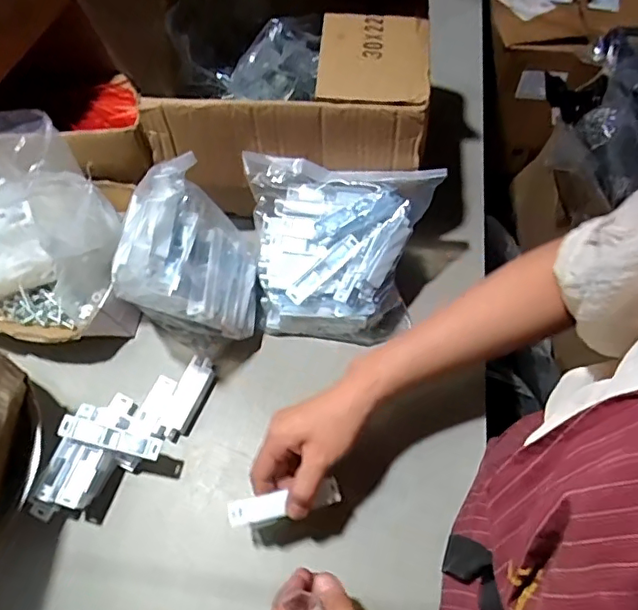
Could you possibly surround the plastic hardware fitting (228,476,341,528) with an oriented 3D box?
[{"bbox_3d":[-0.030,0.177,0.499,0.100,0.013,0.025,-13,63,-5],"label":"plastic hardware fitting"}]

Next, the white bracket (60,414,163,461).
[{"bbox_3d":[-0.199,0.127,0.540,0.094,0.012,0.021,17,63,-7],"label":"white bracket"}]

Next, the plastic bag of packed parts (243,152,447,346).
[{"bbox_3d":[0.018,-0.057,0.623,0.192,0.127,0.148,5,62,4],"label":"plastic bag of packed parts"}]

